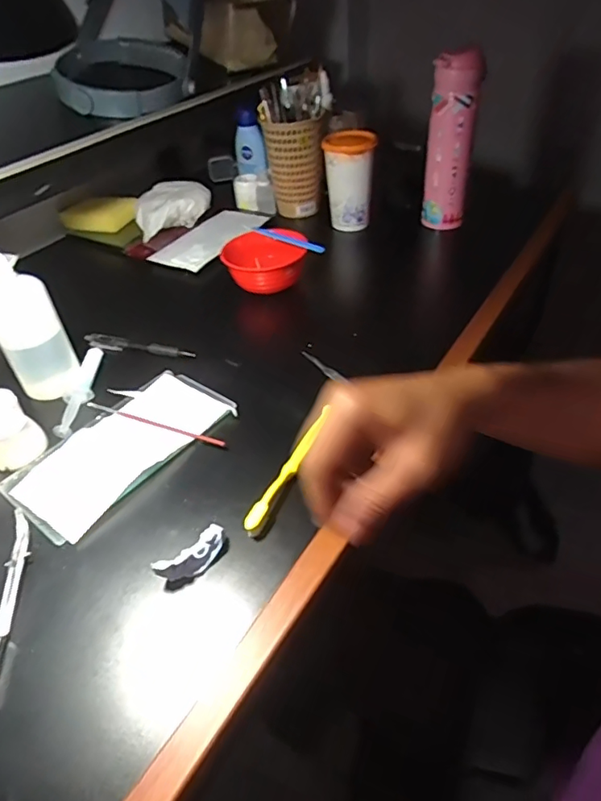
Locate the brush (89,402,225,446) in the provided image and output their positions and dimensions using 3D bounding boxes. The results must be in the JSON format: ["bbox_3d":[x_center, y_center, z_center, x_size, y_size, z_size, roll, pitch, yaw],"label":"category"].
[{"bbox_3d":[-0.144,0.020,0.506,0.162,0.004,0.008,15,46,20],"label":"brush"}]

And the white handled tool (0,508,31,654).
[{"bbox_3d":[-0.212,0.141,0.382,0.014,0.008,0.146,-11,42,-7],"label":"white handled tool"}]

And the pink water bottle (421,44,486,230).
[{"bbox_3d":[0.206,-0.353,0.724,0.061,0.220,0.058,5,43,11],"label":"pink water bottle"}]

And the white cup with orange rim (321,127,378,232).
[{"bbox_3d":[0.073,-0.326,0.783,0.069,0.126,0.067,-4,42,1],"label":"white cup with orange rim"}]

